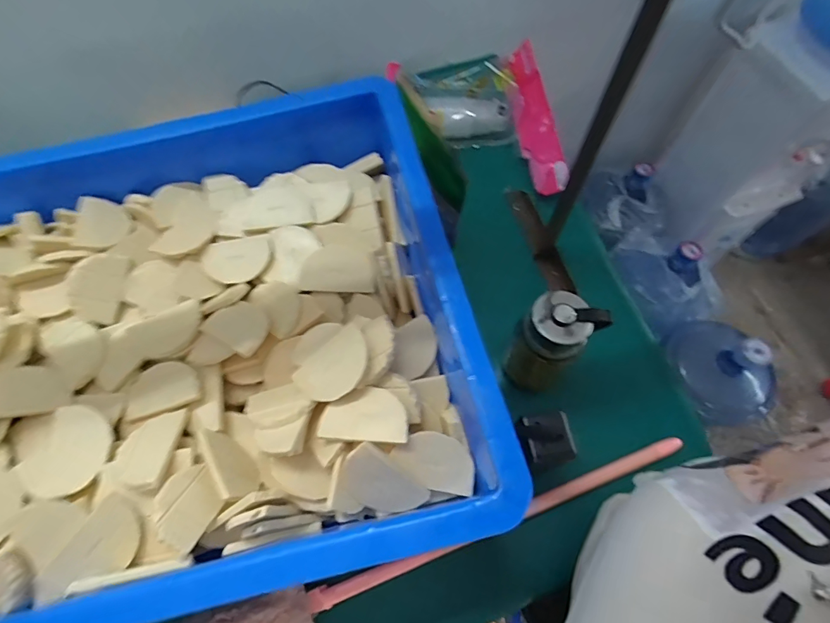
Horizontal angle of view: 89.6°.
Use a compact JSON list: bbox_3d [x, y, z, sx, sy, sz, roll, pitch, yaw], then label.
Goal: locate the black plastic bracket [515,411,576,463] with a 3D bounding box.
[{"bbox_3d":[0.142,0.134,0.446,0.051,0.019,0.050,-11,66,-3],"label":"black plastic bracket"}]

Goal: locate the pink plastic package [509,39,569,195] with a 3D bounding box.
[{"bbox_3d":[0.205,-0.332,0.719,0.058,0.036,0.271,-11,84,-3],"label":"pink plastic package"}]

